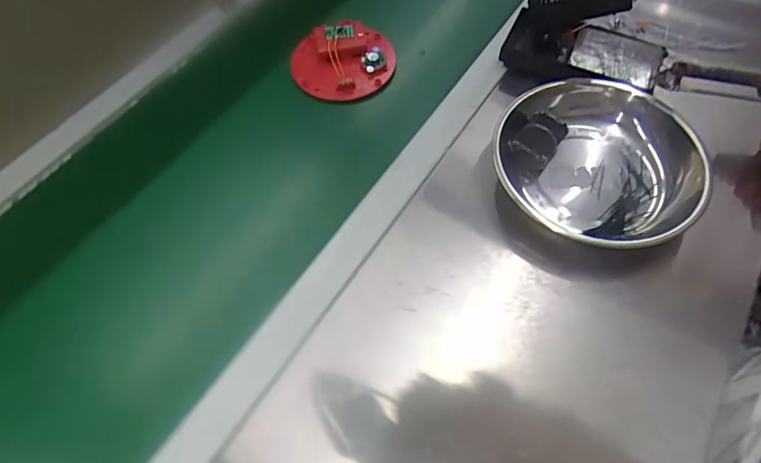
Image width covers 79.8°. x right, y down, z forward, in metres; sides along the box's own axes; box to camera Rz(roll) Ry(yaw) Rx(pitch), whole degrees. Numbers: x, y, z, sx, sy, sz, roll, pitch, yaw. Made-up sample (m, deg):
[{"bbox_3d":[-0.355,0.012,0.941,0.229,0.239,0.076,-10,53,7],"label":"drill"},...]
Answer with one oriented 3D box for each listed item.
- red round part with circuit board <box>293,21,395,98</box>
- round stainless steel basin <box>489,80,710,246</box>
[{"bbox_3d":[-0.044,-0.206,0.553,0.121,0.036,0.108,-2,60,1],"label":"red round part with circuit board"},{"bbox_3d":[0.207,-0.070,0.440,0.174,0.066,0.194,-24,62,-11],"label":"round stainless steel basin"}]

